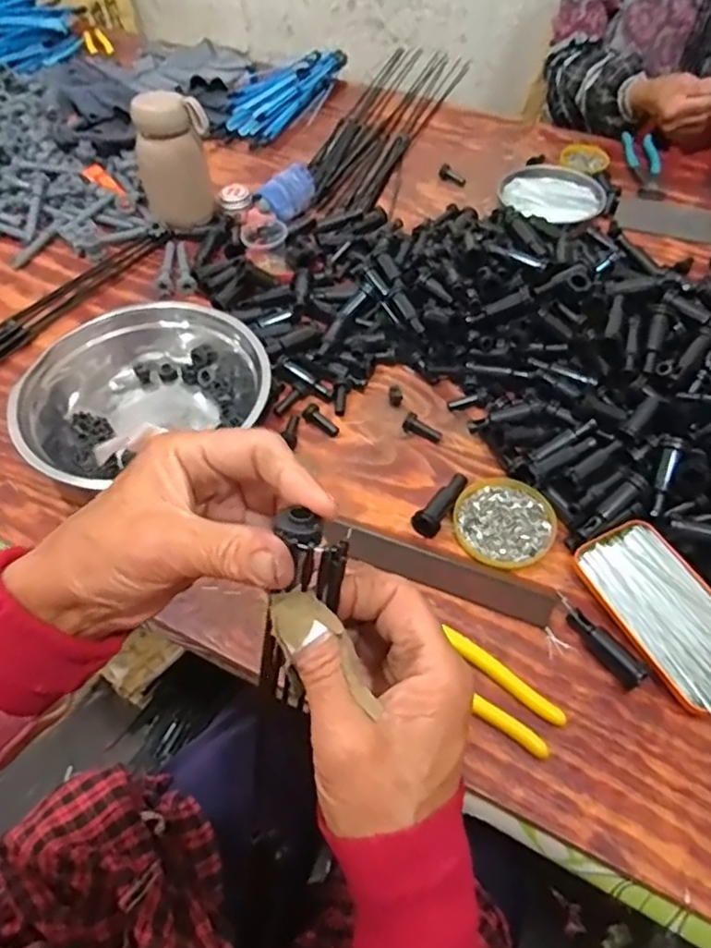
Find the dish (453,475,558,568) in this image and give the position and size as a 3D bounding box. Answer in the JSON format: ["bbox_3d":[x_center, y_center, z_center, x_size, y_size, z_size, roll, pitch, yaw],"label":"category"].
[{"bbox_3d":[0.128,0.039,0.544,0.081,0.011,0.084,0,54,0],"label":"dish"}]

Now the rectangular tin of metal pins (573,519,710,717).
[{"bbox_3d":[0.238,0.104,0.487,0.074,0.016,0.143,-24,57,-17],"label":"rectangular tin of metal pins"}]

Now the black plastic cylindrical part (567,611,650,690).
[{"bbox_3d":[0.185,0.125,0.469,0.016,0.020,0.066,-33,60,-22],"label":"black plastic cylindrical part"}]

